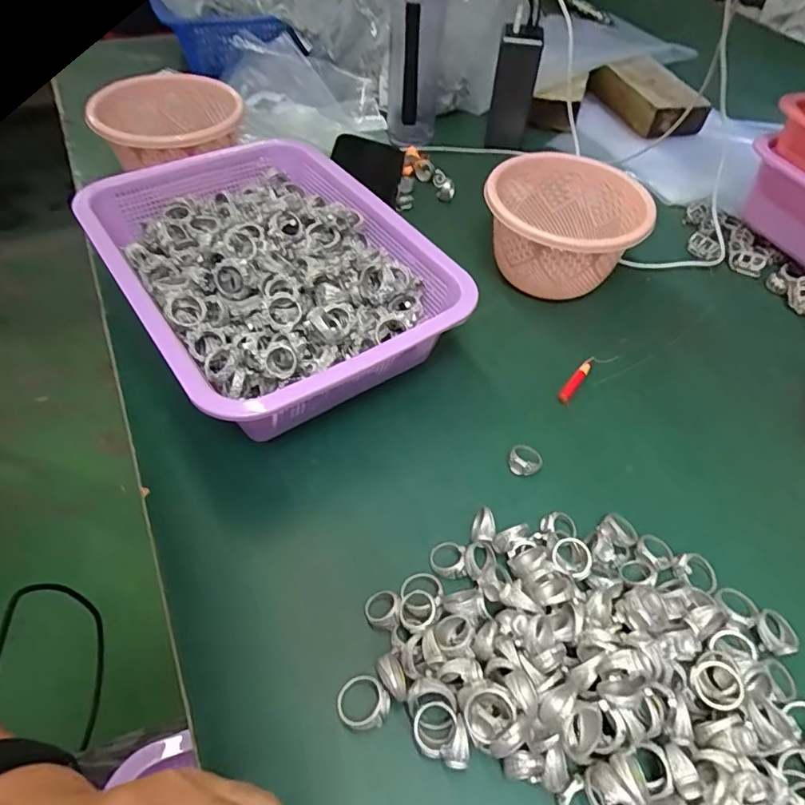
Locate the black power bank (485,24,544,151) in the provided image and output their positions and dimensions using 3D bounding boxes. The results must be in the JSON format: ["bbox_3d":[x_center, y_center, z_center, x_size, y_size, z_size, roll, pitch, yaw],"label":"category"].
[{"bbox_3d":[0.136,-0.382,0.664,0.051,0.134,0.029,8,52,5],"label":"black power bank"}]

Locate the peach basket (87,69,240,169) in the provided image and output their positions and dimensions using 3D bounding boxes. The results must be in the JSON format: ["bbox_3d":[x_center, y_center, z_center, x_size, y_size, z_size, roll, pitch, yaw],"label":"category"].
[{"bbox_3d":[-0.235,-0.277,0.549,0.145,0.058,0.147,-3,52,-4],"label":"peach basket"}]

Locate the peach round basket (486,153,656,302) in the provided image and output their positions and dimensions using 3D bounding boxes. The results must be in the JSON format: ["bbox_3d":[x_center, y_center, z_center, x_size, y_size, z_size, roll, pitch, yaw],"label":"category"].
[{"bbox_3d":[0.149,-0.161,0.515,0.135,0.083,0.132,1,52,-1],"label":"peach round basket"}]

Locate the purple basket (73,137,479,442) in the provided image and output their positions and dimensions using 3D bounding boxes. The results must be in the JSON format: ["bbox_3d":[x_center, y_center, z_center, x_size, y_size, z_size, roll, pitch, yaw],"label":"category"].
[{"bbox_3d":[-0.106,-0.103,0.455,0.229,0.088,0.305,-31,59,-23],"label":"purple basket"}]

